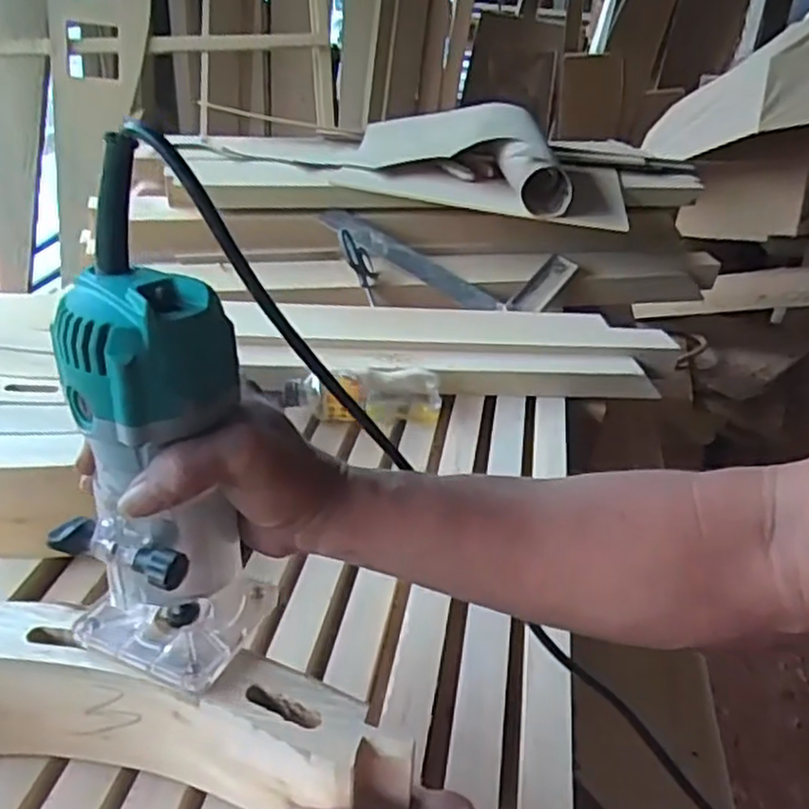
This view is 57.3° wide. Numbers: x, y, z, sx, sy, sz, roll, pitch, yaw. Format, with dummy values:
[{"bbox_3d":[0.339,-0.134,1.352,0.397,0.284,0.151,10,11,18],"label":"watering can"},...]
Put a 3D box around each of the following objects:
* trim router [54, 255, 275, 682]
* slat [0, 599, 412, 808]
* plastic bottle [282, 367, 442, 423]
[{"bbox_3d":[-0.124,0.044,0.374,0.096,0.214,0.072,-10,34,-20],"label":"trim router"},{"bbox_3d":[-0.155,0.180,0.432,0.317,0.090,0.063,7,32,9],"label":"slat"},{"bbox_3d":[-0.046,-0.010,0.812,0.168,0.054,0.059,-4,33,-14],"label":"plastic bottle"}]

